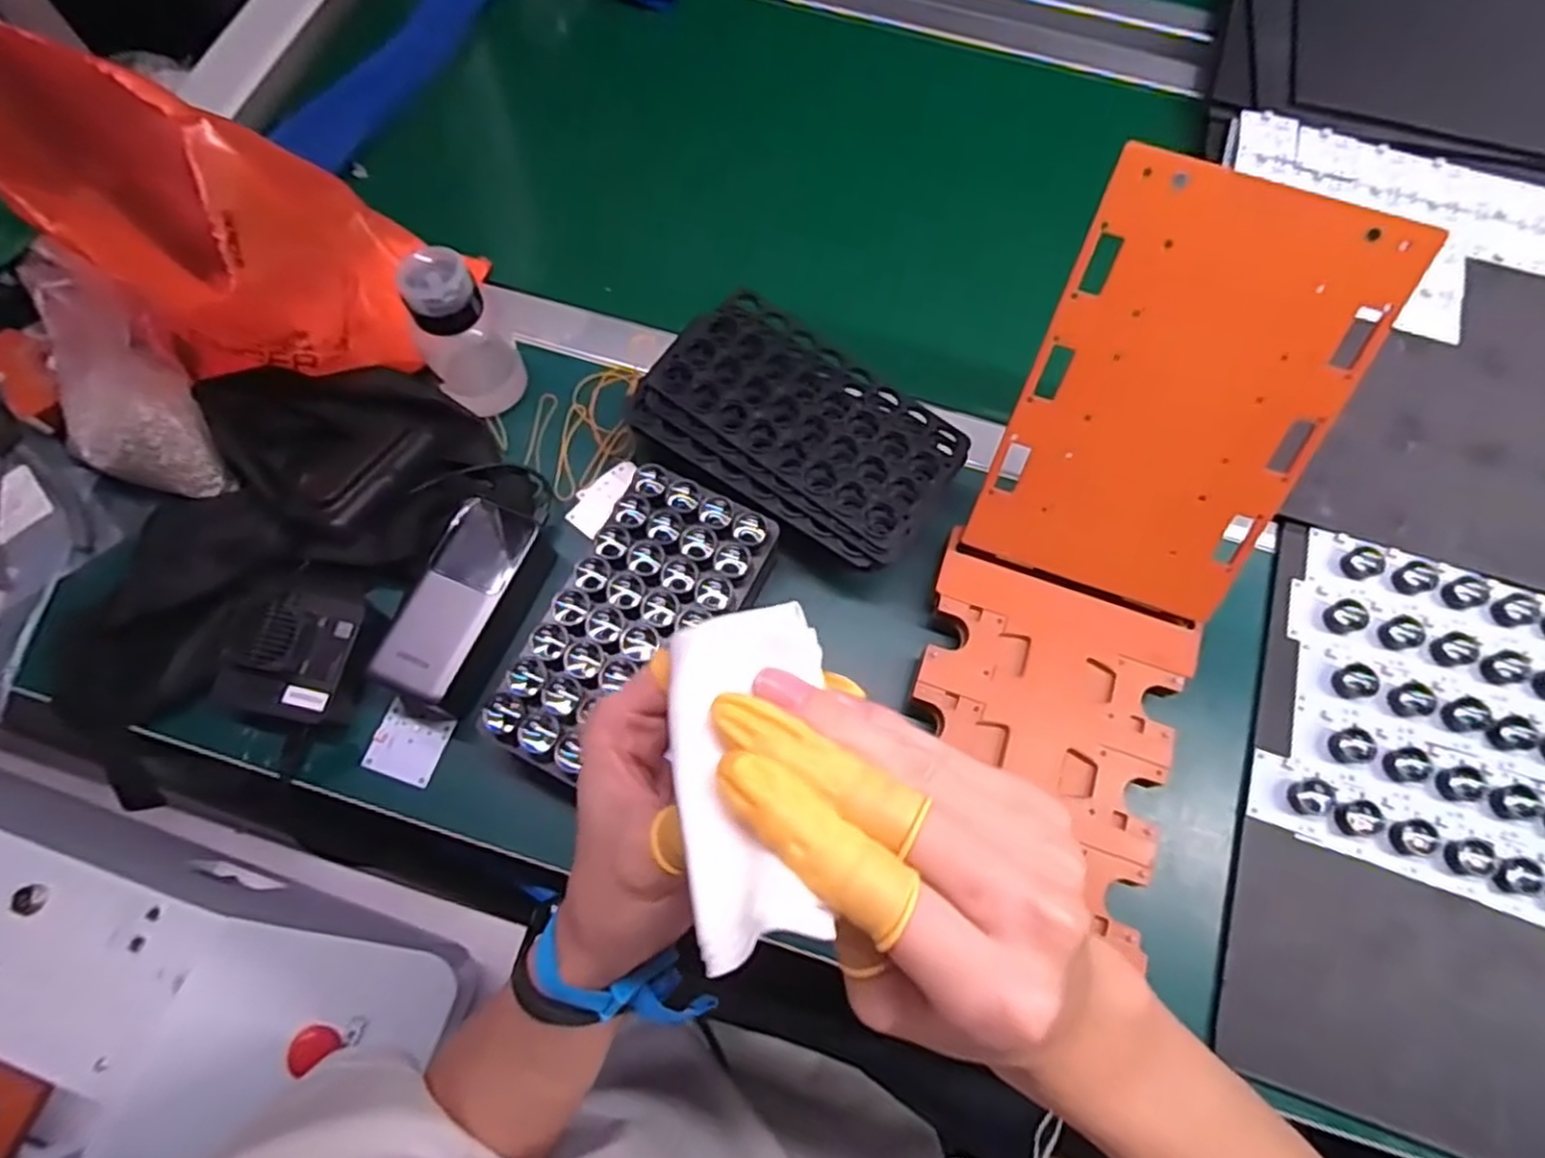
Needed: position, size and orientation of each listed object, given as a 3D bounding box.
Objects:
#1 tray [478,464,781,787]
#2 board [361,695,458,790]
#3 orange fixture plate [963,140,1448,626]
[{"bbox_3d":[-0.082,0.027,0.458,0.097,0.025,0.193,26,72,8],"label":"tray"},{"bbox_3d":[-0.232,0.105,0.486,0.044,0.005,0.047,17,71,4],"label":"board"},{"bbox_3d":[0.229,-0.097,0.437,0.162,0.235,0.005,19,29,6],"label":"orange fixture plate"}]

